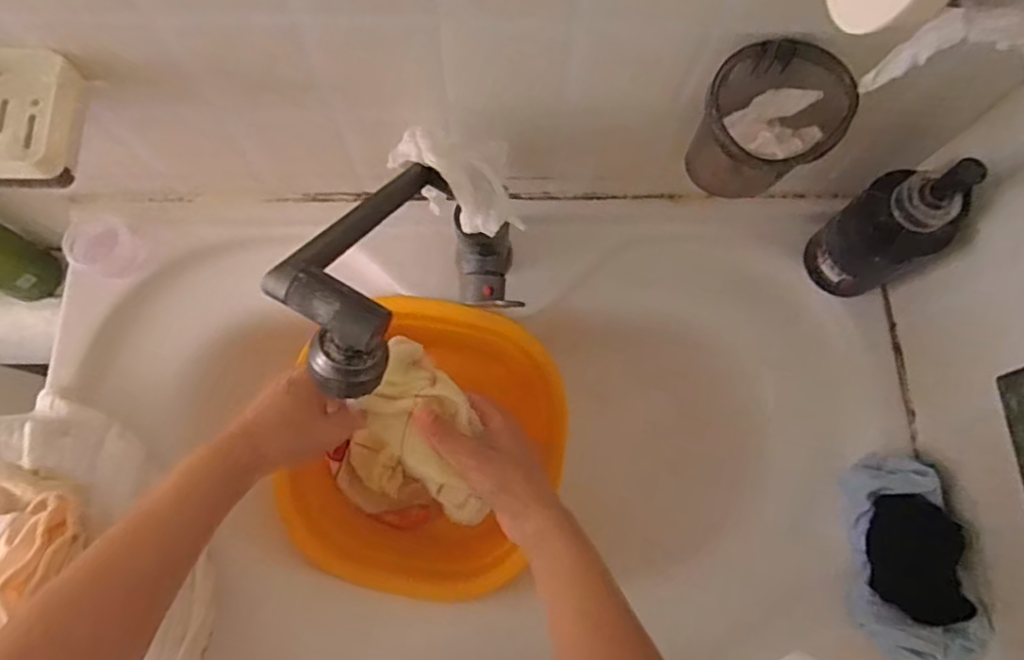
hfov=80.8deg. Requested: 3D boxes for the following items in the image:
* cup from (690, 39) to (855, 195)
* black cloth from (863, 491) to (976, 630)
[{"bbox_3d":[0.180,-0.142,0.439,0.092,0.094,0.083,31,76,6],"label":"cup"},{"bbox_3d":[0.344,0.194,0.513,0.063,0.039,0.102,-2,75,-3],"label":"black cloth"}]

